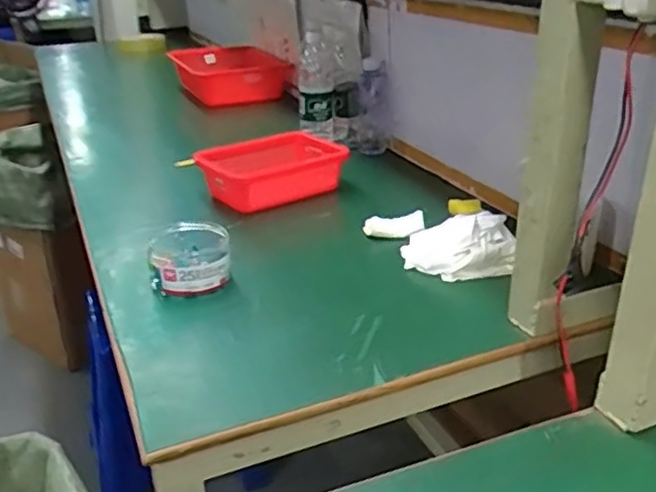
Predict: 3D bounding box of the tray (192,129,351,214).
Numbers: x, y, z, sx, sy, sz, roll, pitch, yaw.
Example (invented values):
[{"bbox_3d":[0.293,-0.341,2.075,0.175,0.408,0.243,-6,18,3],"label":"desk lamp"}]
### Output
[{"bbox_3d":[-0.093,-0.123,1.074,0.221,0.068,0.147,-15,28,-27],"label":"tray"}]

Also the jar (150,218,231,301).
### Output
[{"bbox_3d":[-0.170,0.018,0.808,0.097,0.064,0.112,-5,26,-8],"label":"jar"}]

